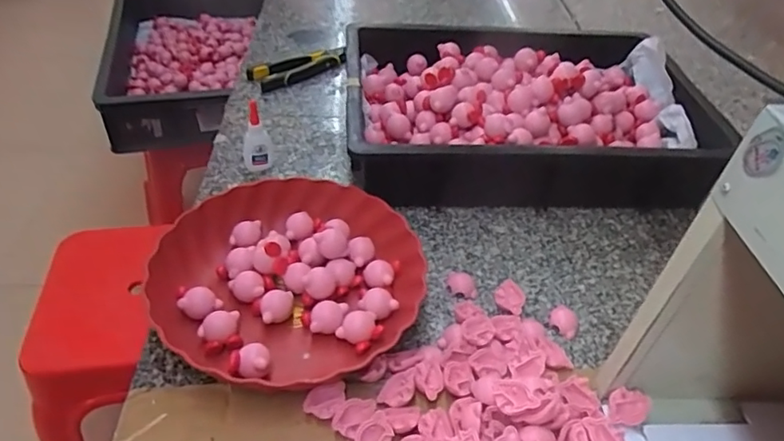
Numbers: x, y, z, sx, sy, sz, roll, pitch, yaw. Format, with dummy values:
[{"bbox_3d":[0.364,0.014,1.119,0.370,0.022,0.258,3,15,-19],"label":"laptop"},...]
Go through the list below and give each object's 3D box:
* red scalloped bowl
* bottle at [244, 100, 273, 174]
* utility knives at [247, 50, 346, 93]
[{"bbox_3d":[-0.093,0.050,0.525,0.222,0.052,0.233,2,42,-2],"label":"red scalloped bowl"},{"bbox_3d":[-0.161,-0.102,0.658,0.033,0.084,0.032,-4,43,-9],"label":"bottle"},{"bbox_3d":[-0.143,-0.233,0.858,0.156,0.032,0.049,-26,50,-29],"label":"utility knives"}]

